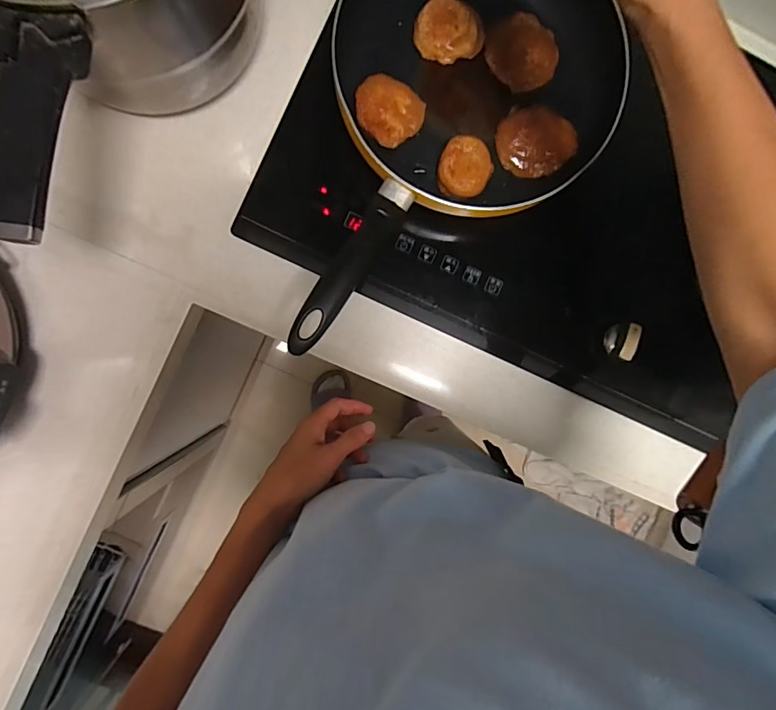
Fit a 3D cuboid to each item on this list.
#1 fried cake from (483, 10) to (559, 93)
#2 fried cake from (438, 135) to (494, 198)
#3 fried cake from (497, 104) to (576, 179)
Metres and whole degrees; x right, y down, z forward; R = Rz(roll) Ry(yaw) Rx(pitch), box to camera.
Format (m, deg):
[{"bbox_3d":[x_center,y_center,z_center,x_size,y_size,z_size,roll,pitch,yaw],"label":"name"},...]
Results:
[{"bbox_3d":[0.142,-0.318,0.470,0.073,0.014,0.074,0,90,-1],"label":"fried cake"},{"bbox_3d":[0.080,-0.194,0.471,0.053,0.015,0.060,29,89,-1],"label":"fried cake"},{"bbox_3d":[0.158,-0.225,0.474,0.083,0.011,0.070,-8,90,-1],"label":"fried cake"}]

